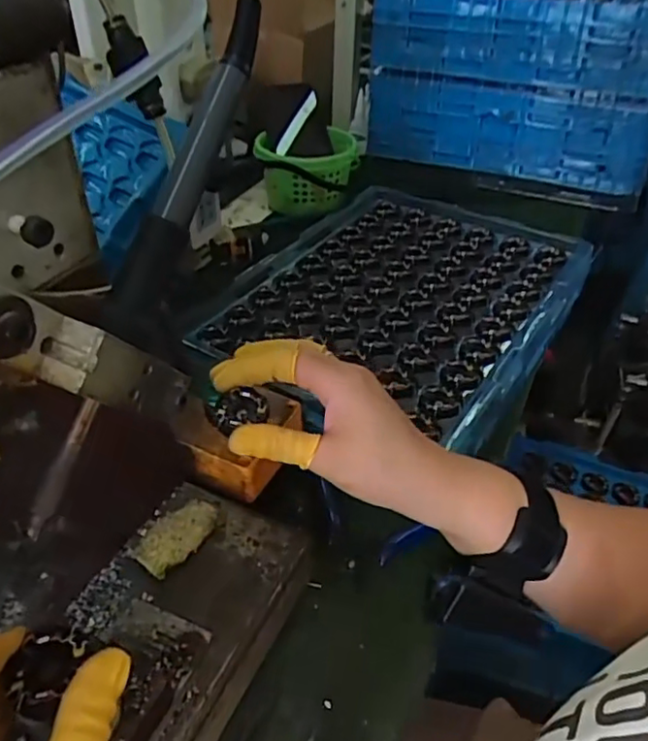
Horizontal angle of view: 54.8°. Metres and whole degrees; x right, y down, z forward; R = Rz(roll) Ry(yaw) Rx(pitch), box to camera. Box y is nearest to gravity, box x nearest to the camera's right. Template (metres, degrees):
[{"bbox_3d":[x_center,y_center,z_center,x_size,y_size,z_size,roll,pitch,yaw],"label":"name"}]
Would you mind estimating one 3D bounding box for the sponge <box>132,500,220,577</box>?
[{"bbox_3d":[-0.085,0.095,0.362,0.030,0.012,0.050,28,48,27],"label":"sponge"}]

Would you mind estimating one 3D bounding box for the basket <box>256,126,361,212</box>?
[{"bbox_3d":[-0.015,-0.246,0.780,0.126,0.079,0.115,-14,43,-15],"label":"basket"}]

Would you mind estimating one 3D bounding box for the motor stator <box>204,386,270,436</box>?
[{"bbox_3d":[-0.052,0.023,0.367,0.034,0.014,0.026,-28,66,-10],"label":"motor stator"}]

